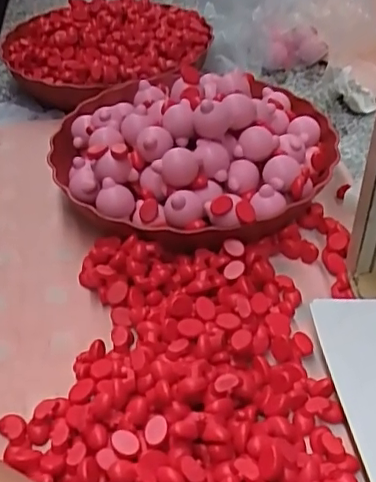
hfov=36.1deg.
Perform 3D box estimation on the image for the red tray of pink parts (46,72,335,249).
[{"bbox_3d":[0.002,-0.074,0.484,0.238,0.087,0.198,5,42,8],"label":"red tray of pink parts"}]

